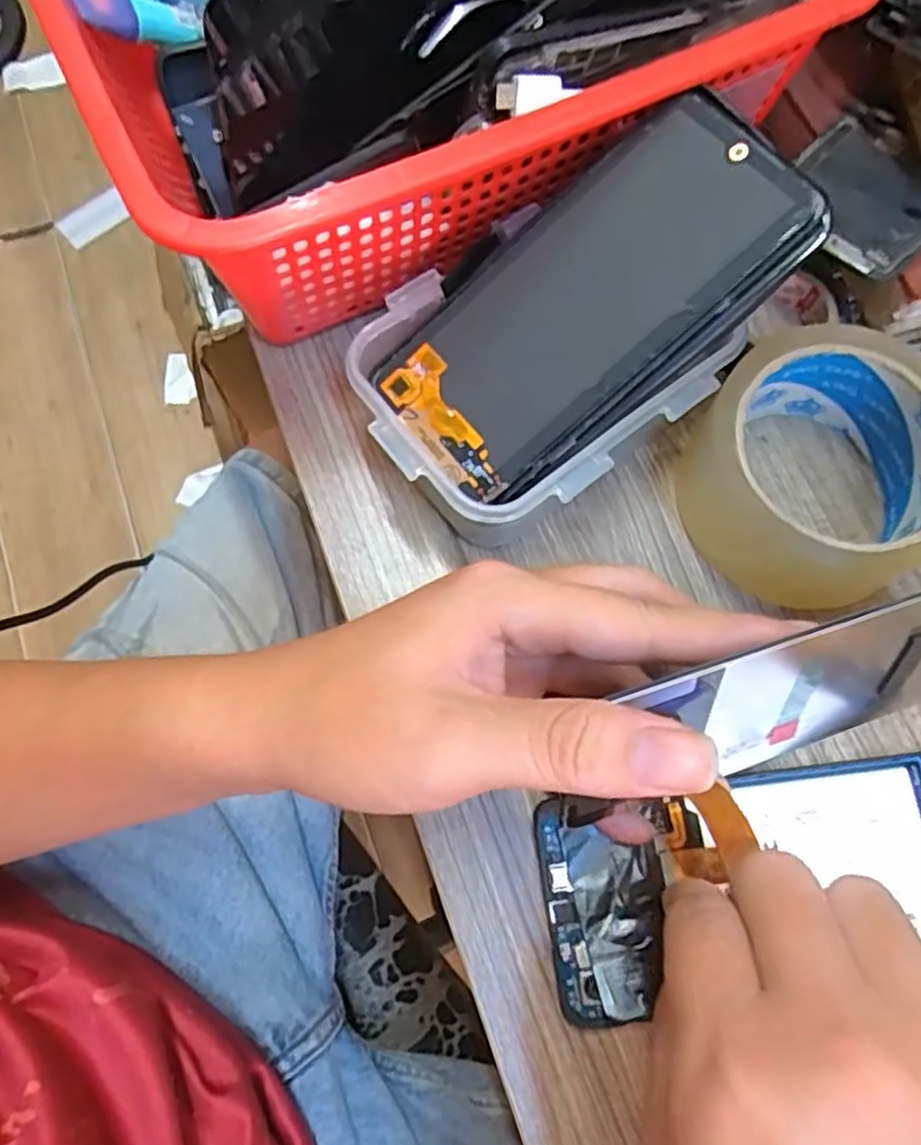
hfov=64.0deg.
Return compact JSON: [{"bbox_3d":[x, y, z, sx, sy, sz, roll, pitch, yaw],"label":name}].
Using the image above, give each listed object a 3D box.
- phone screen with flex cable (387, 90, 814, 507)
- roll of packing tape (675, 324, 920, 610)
[{"bbox_3d":[0.046,-0.097,0.263,0.152,0.009,0.067,-40,76,9],"label":"phone screen with flex cable"},{"bbox_3d":[0.139,-0.040,0.285,0.094,0.053,0.089,0,72,0],"label":"roll of packing tape"}]

